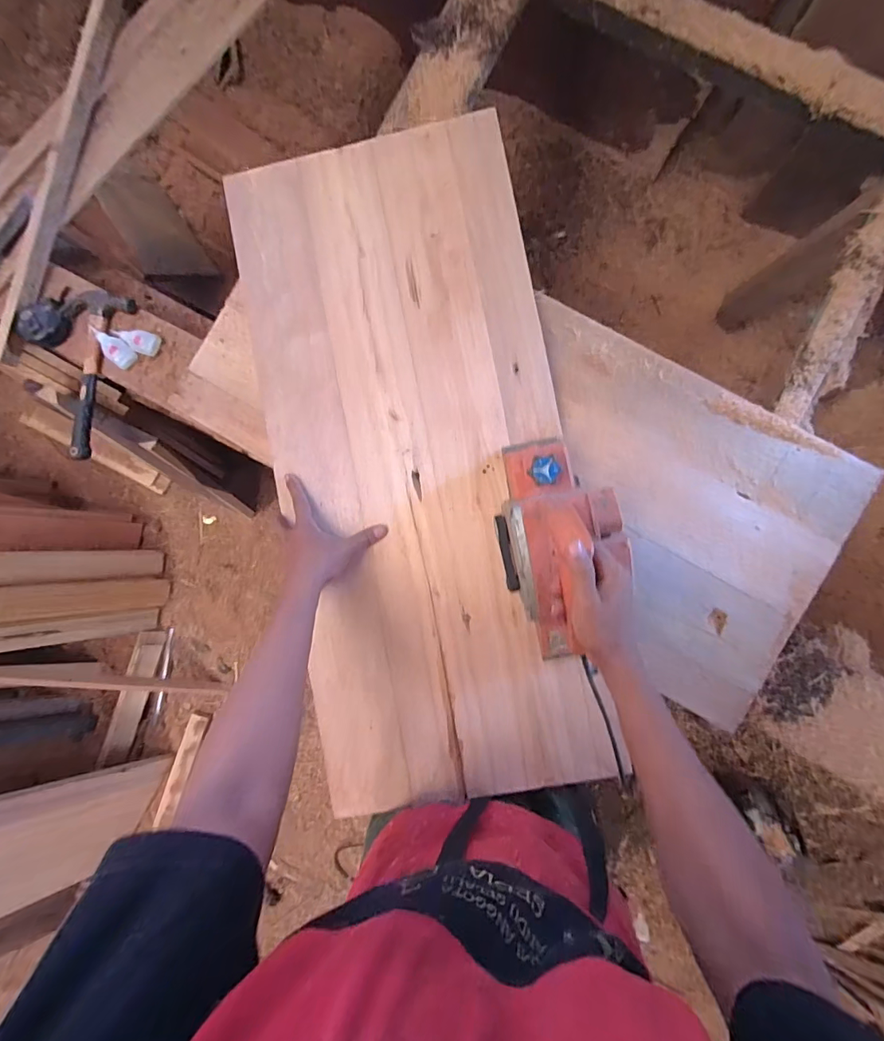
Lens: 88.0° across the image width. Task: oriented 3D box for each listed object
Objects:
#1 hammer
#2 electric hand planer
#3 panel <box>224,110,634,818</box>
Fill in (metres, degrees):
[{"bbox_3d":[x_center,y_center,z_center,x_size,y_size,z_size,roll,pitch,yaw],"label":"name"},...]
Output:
[{"bbox_3d":[-0.559,-0.233,0.727,0.084,0.034,0.269,9,89,3],"label":"hammer"},{"bbox_3d":[0.139,0.030,0.530,0.130,0.152,0.272,-10,88,3],"label":"electric hand planer"},{"bbox_3d":[-0.036,-0.088,0.634,0.395,0.018,0.913,-9,87,3],"label":"panel"}]

